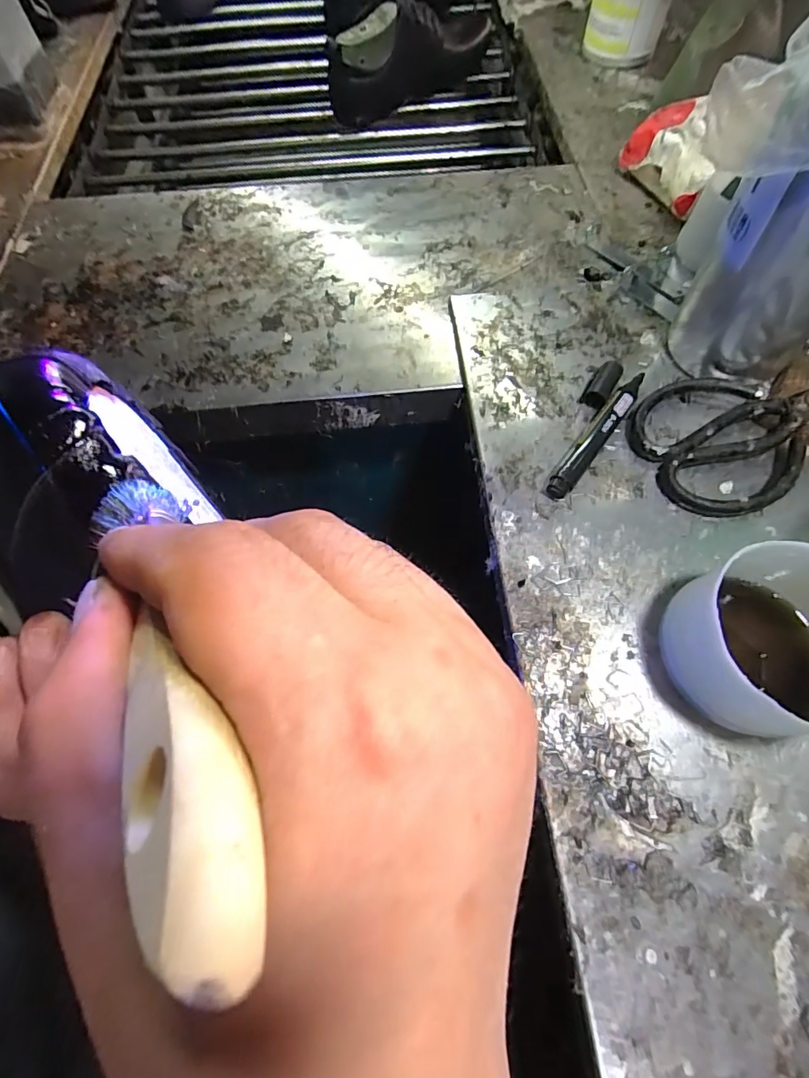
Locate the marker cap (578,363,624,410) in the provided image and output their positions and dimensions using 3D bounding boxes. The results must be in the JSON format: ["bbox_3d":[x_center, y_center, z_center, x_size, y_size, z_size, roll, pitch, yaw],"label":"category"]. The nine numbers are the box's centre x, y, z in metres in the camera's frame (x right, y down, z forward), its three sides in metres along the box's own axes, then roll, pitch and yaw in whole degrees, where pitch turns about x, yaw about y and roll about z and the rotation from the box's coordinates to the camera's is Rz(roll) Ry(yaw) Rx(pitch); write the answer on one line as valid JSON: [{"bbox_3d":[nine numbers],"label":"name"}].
[{"bbox_3d":[0.149,-0.115,0.352,0.017,0.016,0.037,33,70,15],"label":"marker cap"}]

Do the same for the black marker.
[{"bbox_3d":[0.138,-0.075,0.334,0.017,0.018,0.120,35,71,16],"label":"black marker"}]

